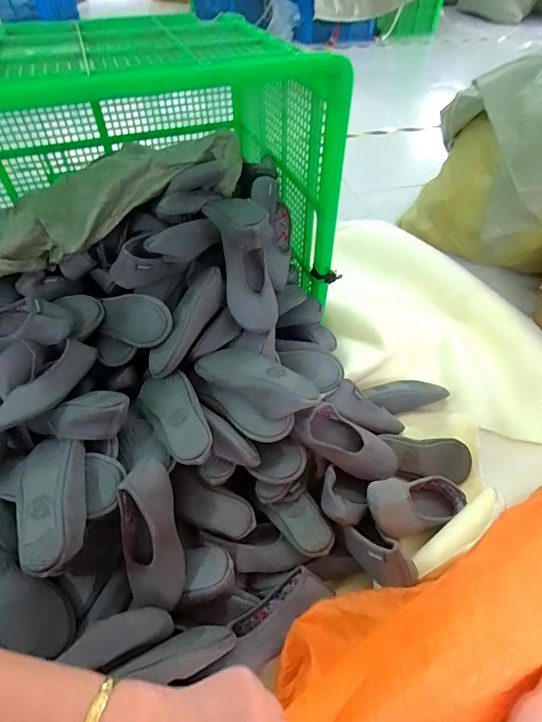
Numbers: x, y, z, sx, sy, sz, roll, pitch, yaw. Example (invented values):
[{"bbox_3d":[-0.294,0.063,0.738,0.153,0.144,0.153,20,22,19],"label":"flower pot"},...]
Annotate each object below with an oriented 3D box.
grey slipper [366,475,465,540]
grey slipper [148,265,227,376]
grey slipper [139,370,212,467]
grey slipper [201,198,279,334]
[{"bbox_3d":[0.254,0.249,0.710,0.212,0.064,0.101,4,41,-38],"label":"grey slipper"},{"bbox_3d":[-0.164,-0.078,0.773,0.084,0.053,0.236,20,69,17],"label":"grey slipper"},{"bbox_3d":[-0.168,0.093,0.706,0.092,0.061,0.231,-25,41,-19],"label":"grey slipper"},{"bbox_3d":[-0.046,-0.176,0.748,0.088,0.242,0.077,-15,15,-12],"label":"grey slipper"}]

